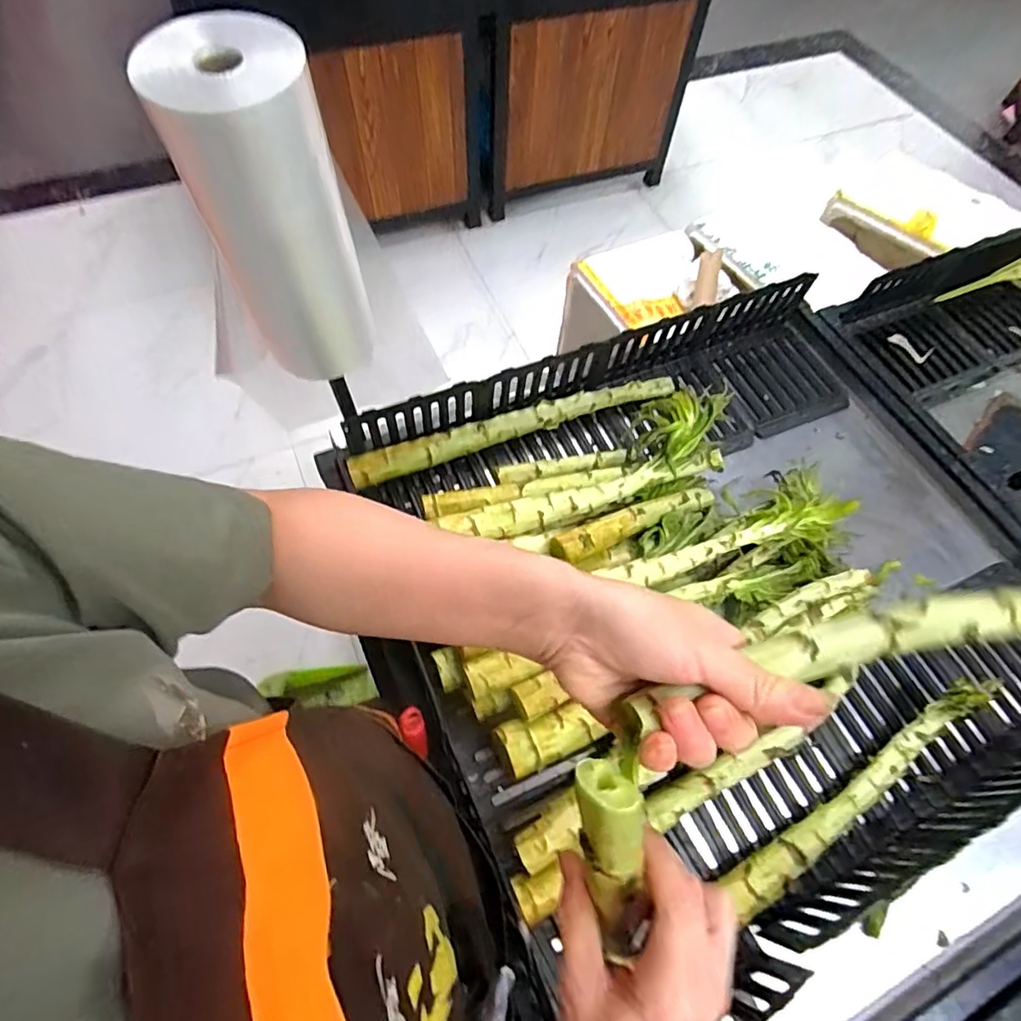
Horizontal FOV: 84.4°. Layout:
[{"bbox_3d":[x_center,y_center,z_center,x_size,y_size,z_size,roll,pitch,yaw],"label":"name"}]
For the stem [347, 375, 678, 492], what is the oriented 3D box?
[{"bbox_3d":[0.013,-0.116,0.765,0.460,0.035,0.042,-19,65,-12],"label":"stem"}]

